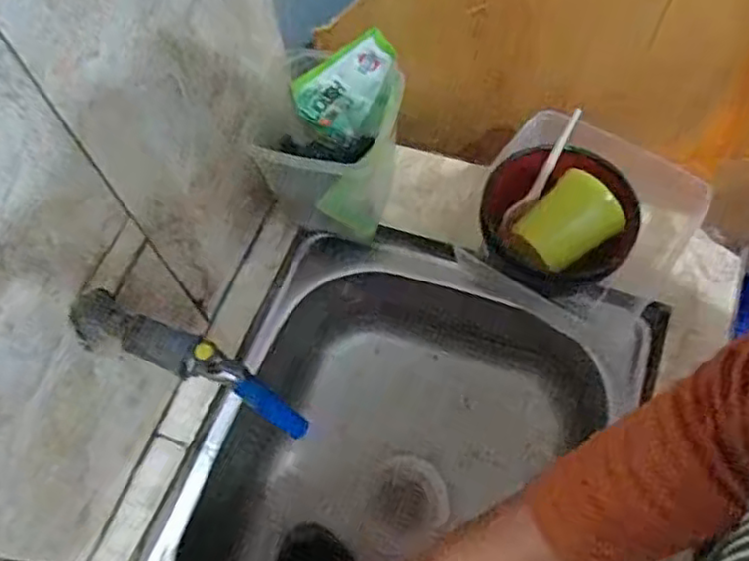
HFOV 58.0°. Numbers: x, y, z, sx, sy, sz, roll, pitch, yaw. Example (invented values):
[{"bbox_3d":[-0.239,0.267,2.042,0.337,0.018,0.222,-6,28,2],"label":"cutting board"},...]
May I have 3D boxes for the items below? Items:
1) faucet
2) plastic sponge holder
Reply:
[{"bbox_3d":[-0.131,0.059,0.488,0.183,0.084,0.033,27,67,1],"label":"faucet"},{"bbox_3d":[-0.043,-0.130,0.680,0.123,0.148,0.138,4,63,6],"label":"plastic sponge holder"}]

